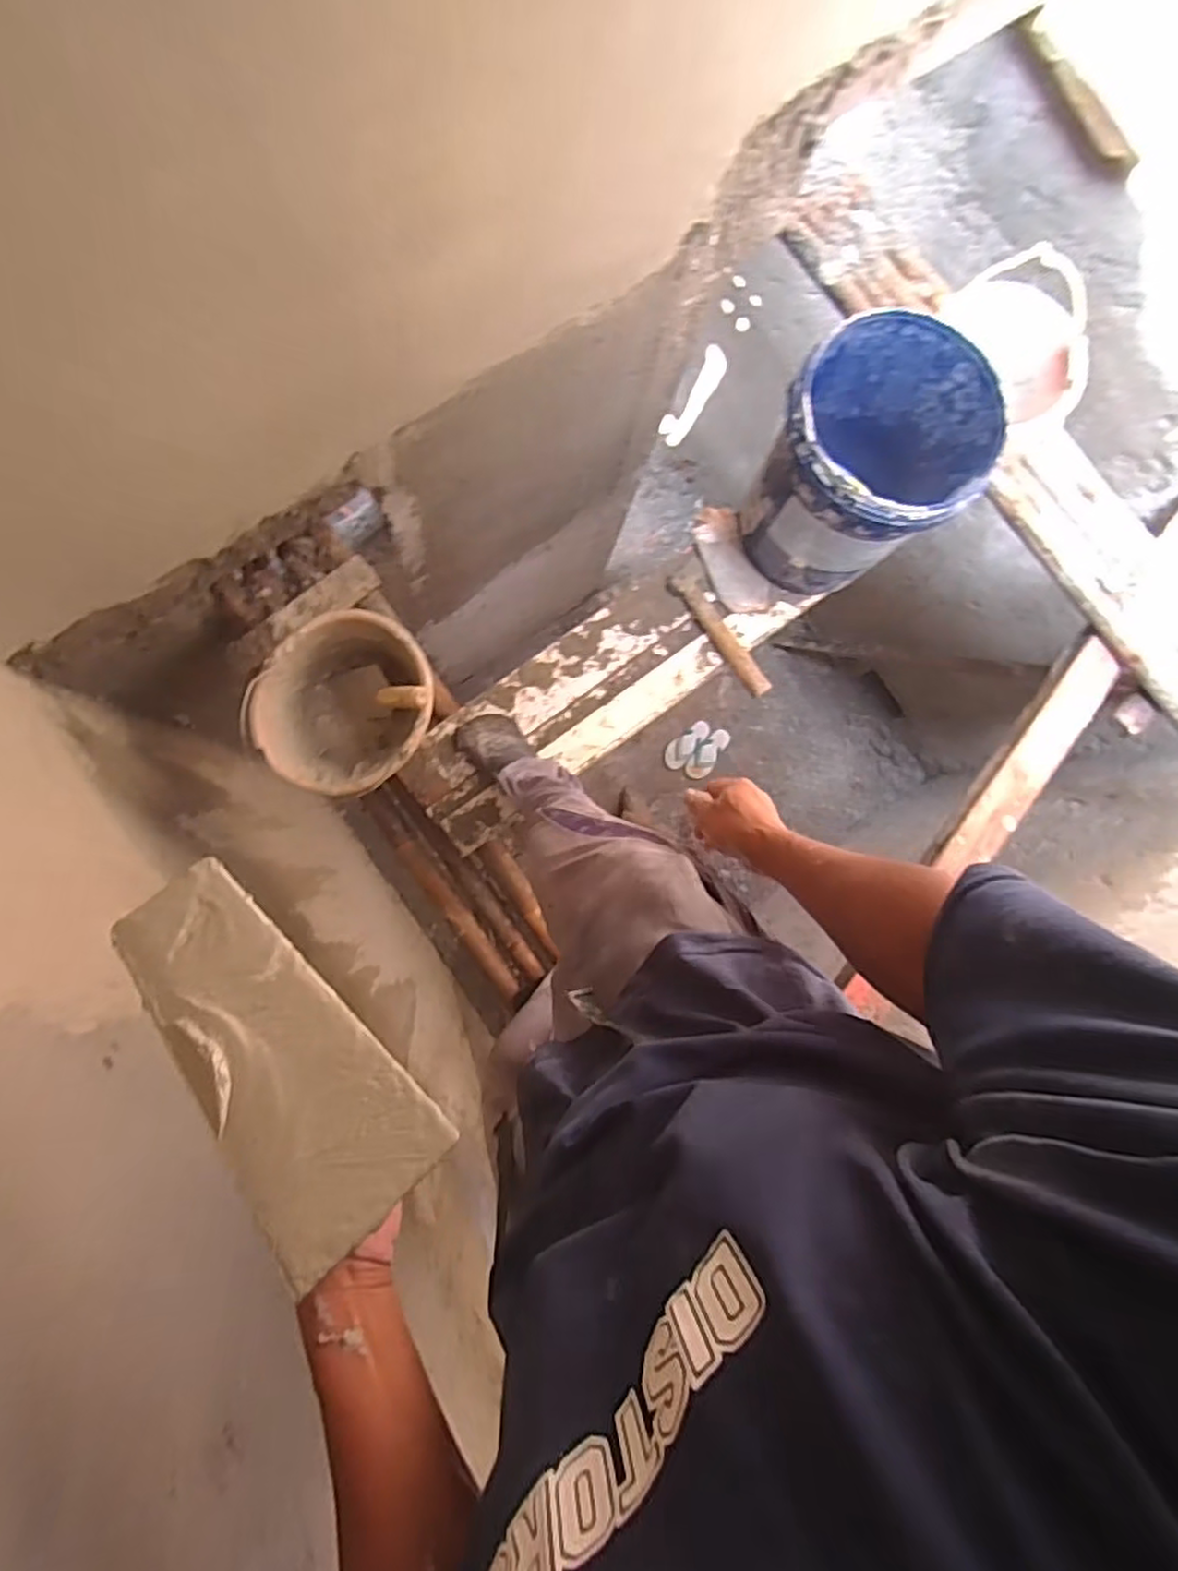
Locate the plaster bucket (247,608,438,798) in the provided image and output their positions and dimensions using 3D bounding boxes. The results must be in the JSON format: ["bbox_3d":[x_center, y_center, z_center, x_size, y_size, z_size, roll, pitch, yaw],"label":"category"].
[{"bbox_3d":[-0.386,-0.118,1.164,0.279,0.207,0.244,-43,92,-8],"label":"plaster bucket"}]

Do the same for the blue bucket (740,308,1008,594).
[{"bbox_3d":[0.420,-0.506,1.133,0.286,0.326,0.296,1,85,-7],"label":"blue bucket"}]

